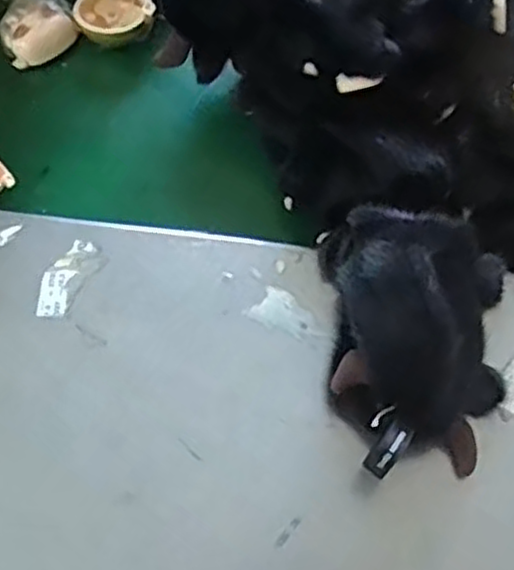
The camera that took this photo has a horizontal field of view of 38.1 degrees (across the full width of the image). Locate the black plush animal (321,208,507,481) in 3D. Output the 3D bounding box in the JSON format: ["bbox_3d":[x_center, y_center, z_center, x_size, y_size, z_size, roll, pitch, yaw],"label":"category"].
[{"bbox_3d":[0.076,0.026,0.351,0.083,0.047,0.121,4,66,3],"label":"black plush animal"}]

